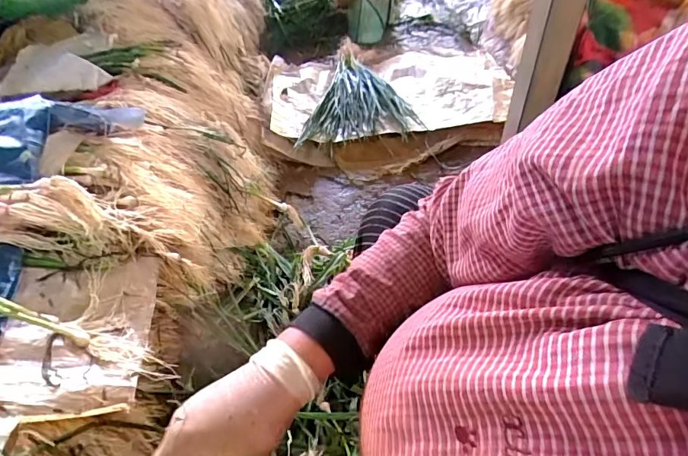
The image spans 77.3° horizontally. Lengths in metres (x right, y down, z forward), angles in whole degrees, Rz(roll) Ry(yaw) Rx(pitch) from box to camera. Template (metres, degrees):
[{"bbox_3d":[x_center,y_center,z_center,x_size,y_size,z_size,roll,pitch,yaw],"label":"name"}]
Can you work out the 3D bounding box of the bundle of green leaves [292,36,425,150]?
[{"bbox_3d":[0.013,-0.496,1.545,0.382,0.126,0.501,-9,44,-5],"label":"bundle of green leaves"}]

